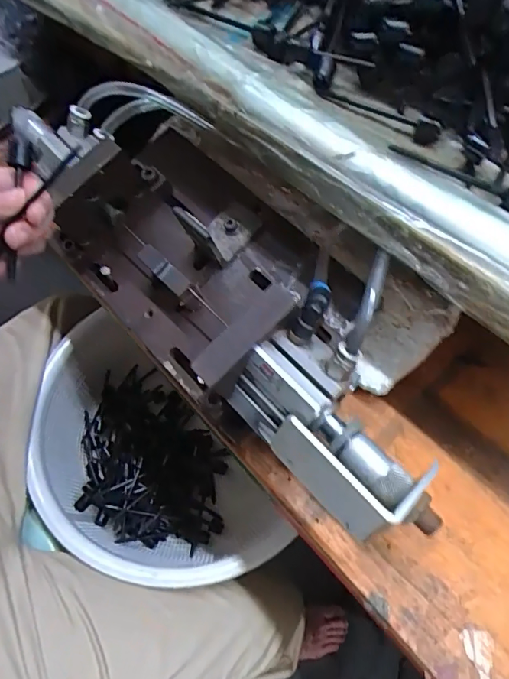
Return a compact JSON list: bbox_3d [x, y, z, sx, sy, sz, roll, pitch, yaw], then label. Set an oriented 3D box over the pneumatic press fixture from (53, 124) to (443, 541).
[{"bbox_3d":[-0.003,-0.031,0.332,0.140,0.094,0.344,-40,69,-19],"label":"pneumatic press fixture"}]

